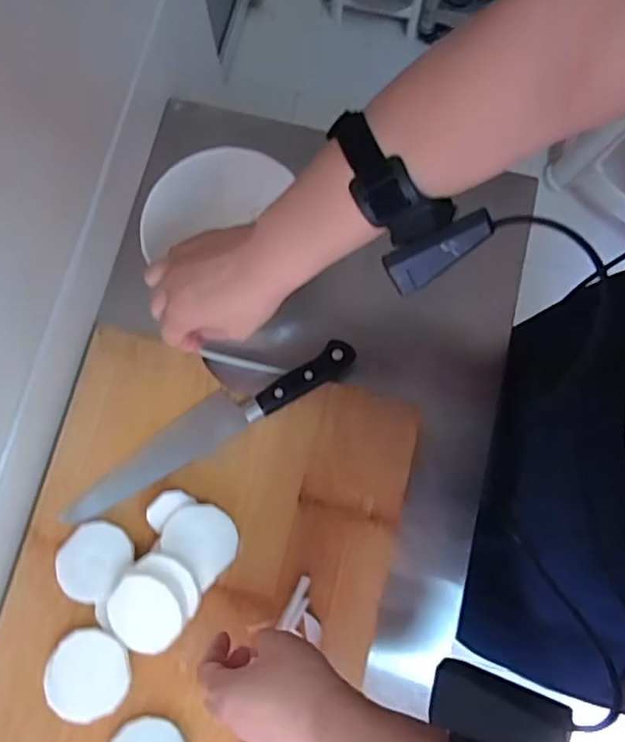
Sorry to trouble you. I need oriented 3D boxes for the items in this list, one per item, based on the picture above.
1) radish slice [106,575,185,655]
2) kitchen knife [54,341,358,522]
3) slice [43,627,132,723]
[{"bbox_3d":[-0.140,0.203,0.507,0.064,0.005,0.061,0,93,7],"label":"radish slice"},{"bbox_3d":[-0.095,0.047,0.555,0.290,0.023,0.041,-29,80,-5],"label":"kitchen knife"},{"bbox_3d":[-0.188,0.254,0.513,0.069,0.013,0.070,0,78,0],"label":"slice"}]

